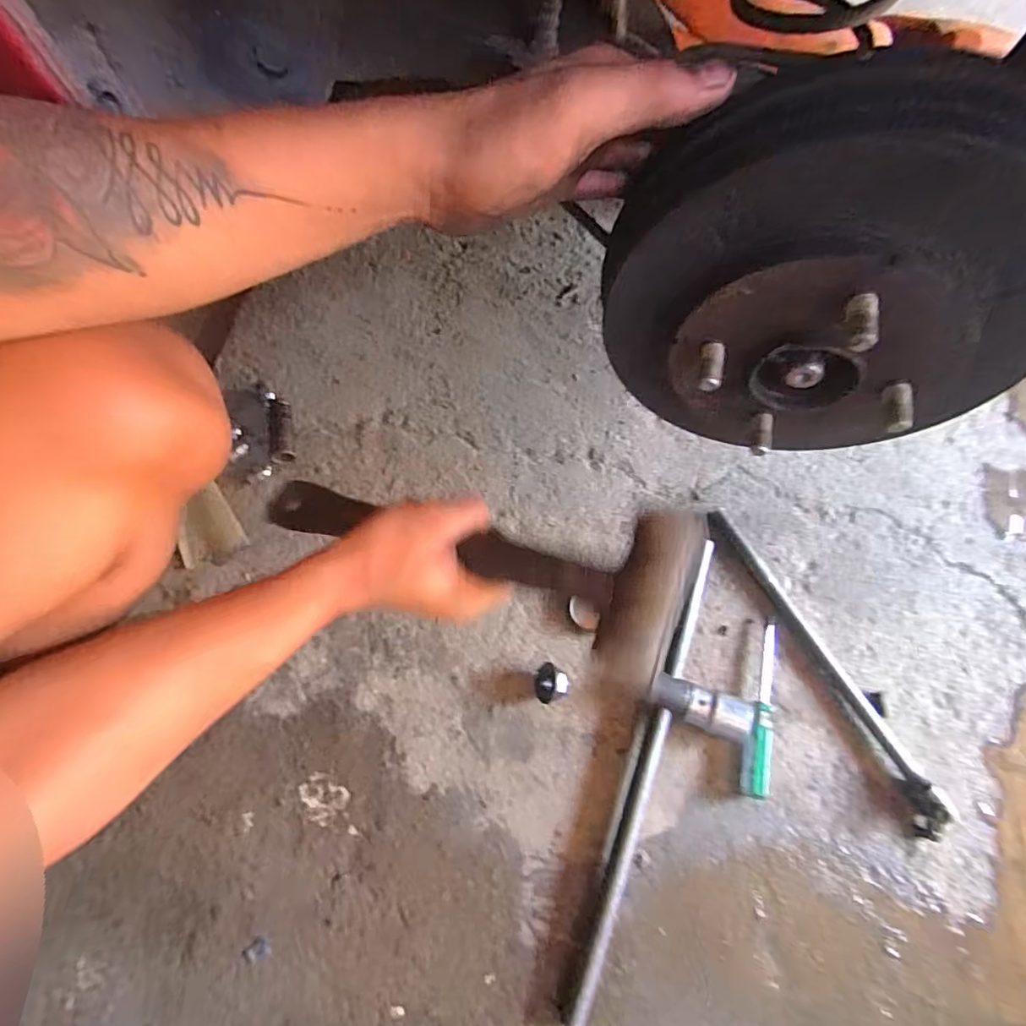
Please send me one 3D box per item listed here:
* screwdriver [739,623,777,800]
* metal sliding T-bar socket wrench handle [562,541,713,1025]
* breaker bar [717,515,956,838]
[{"bbox_3d":[0.259,0.201,0.568,0.028,0.031,0.174,17,69,7],"label":"screwdriver"},{"bbox_3d":[0.133,0.233,0.537,0.026,0.024,0.454,21,70,8],"label":"metal sliding T-bar socket wrench handle"},{"bbox_3d":[0.329,0.151,0.581,0.031,0.029,0.368,-24,70,-9],"label":"breaker bar"}]

